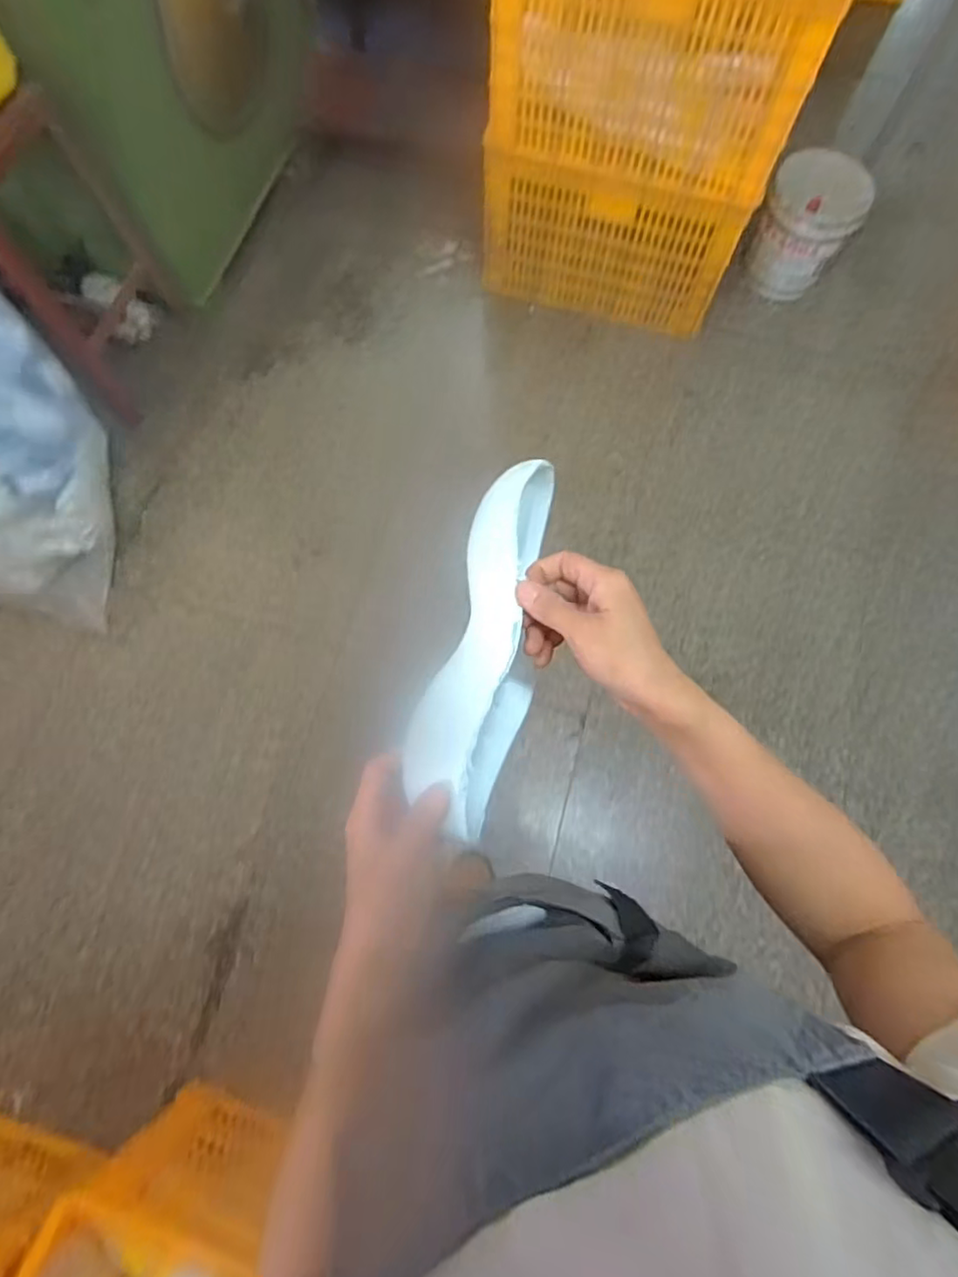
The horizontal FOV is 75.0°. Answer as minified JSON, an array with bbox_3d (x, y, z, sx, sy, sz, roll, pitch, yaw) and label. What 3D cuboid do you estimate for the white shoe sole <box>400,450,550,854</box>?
[{"bbox_3d":[0.003,-0.007,0.436,0.064,0.044,0.265,11,72,4],"label":"white shoe sole"}]

